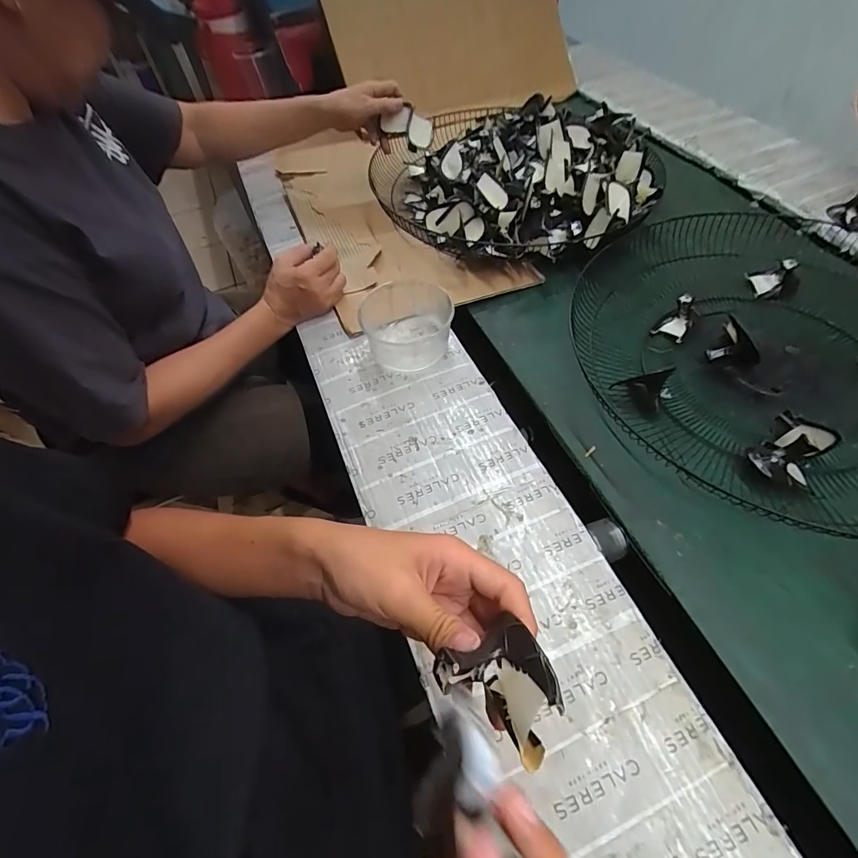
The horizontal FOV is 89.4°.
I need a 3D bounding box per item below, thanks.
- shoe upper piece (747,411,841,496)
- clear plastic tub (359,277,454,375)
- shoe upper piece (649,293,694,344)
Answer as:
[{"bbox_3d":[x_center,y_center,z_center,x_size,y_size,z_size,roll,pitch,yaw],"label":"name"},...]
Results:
[{"bbox_3d":[0.375,0.021,0.440,0.087,0.044,0.064,-37,61,-20],"label":"shoe upper piece"},{"bbox_3d":[-0.031,-0.127,0.557,0.103,0.058,0.109,-2,55,3],"label":"clear plastic tub"},{"bbox_3d":[0.331,-0.150,0.566,0.050,0.040,0.064,28,62,21],"label":"shoe upper piece"}]

